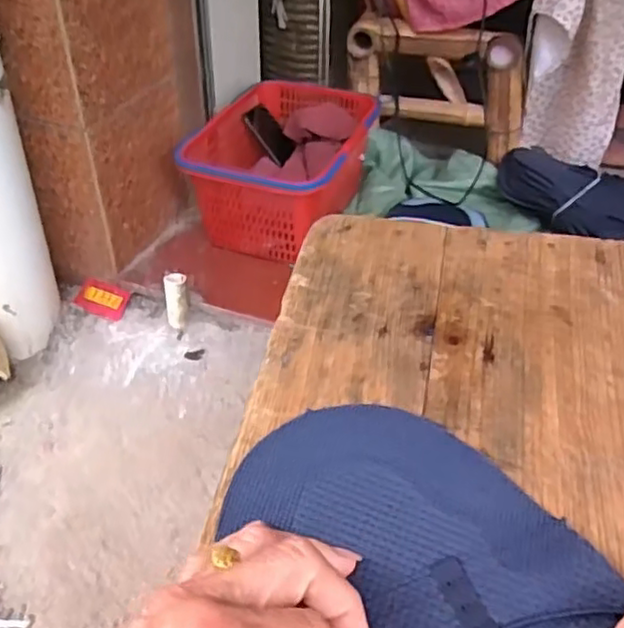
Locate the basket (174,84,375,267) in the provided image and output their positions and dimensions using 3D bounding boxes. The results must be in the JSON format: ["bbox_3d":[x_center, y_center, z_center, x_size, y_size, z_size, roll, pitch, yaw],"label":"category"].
[{"bbox_3d":[-0.036,-0.273,1.149,0.248,0.160,0.402,14,42,15],"label":"basket"}]

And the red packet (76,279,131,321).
[{"bbox_3d":[-0.328,-0.024,1.050,0.088,0.009,0.053,16,77,17],"label":"red packet"}]

